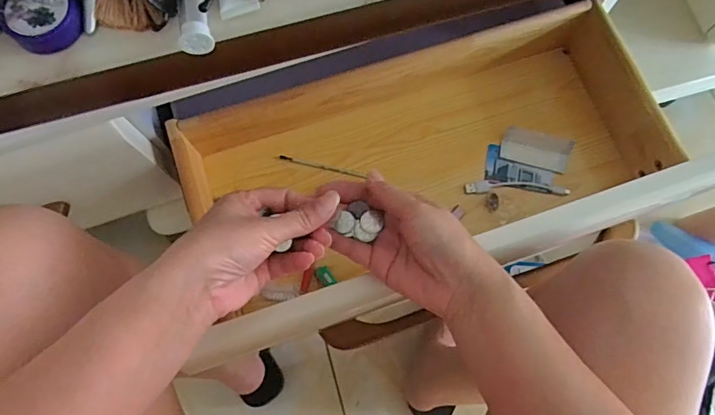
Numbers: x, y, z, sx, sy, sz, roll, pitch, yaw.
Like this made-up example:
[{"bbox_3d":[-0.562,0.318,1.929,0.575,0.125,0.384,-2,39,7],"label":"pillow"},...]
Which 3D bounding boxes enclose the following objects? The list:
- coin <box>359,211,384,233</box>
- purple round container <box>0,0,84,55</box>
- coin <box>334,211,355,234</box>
[{"bbox_3d":[0.011,0.011,0.377,0.018,0.004,0.018,0,74,0],"label":"coin"},{"bbox_3d":[-0.230,-0.138,0.338,0.052,0.017,0.049,0,74,0],"label":"purple round container"},{"bbox_3d":[-0.010,0.012,0.377,0.015,0.004,0.018,35,77,10],"label":"coin"}]

